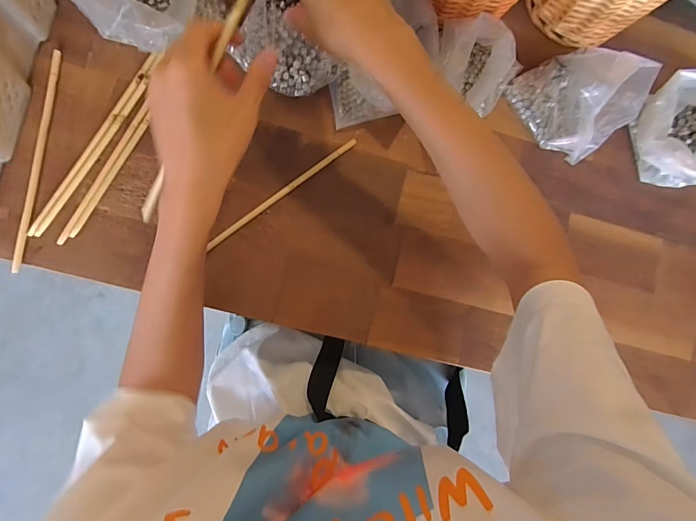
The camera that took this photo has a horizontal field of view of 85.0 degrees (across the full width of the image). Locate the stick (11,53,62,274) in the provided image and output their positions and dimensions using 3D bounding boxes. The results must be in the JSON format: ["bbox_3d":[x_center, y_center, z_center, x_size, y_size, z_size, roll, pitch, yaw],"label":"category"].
[{"bbox_3d":[-0.328,-0.108,0.400,0.009,0.007,0.238,7,87,-7],"label":"stick"}]

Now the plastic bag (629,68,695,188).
[{"bbox_3d":[0.423,-0.164,0.473,0.116,0.084,0.130,-5,88,-8],"label":"plastic bag"}]

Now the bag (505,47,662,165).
[{"bbox_3d":[0.288,-0.205,0.463,0.123,0.078,0.135,-44,94,-7],"label":"bag"}]

